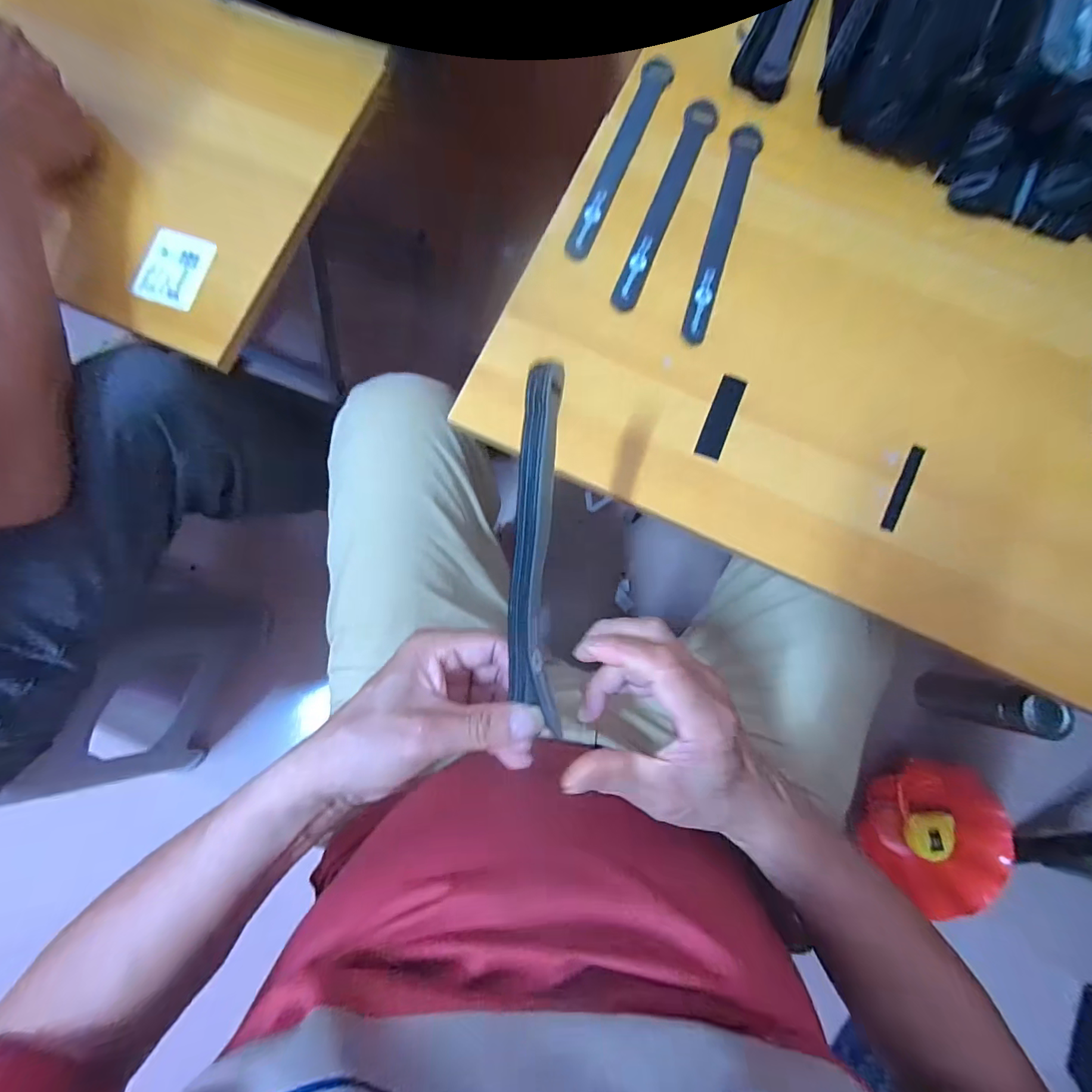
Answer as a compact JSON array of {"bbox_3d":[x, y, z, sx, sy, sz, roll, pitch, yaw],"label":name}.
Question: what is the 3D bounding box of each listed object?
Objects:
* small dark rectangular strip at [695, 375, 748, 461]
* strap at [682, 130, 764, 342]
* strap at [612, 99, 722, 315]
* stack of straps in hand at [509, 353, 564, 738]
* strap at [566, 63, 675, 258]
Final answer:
[{"bbox_3d":[0.134,-0.098,0.360,0.019,0.004,0.068,22,83,3],"label":"small dark rectangular strip"},{"bbox_3d":[0.140,-0.249,0.375,0.024,0.006,0.194,15,82,2],"label":"strap"},{"bbox_3d":[0.096,-0.276,0.383,0.025,0.006,0.195,21,82,3],"label":"strap"},{"bbox_3d":[-0.004,0.003,0.251,0.027,0.020,0.187,3,97,2],"label":"stack of straps in hand"},{"bbox_3d":[0.060,-0.320,0.389,0.023,0.007,0.198,23,83,3],"label":"strap"}]

